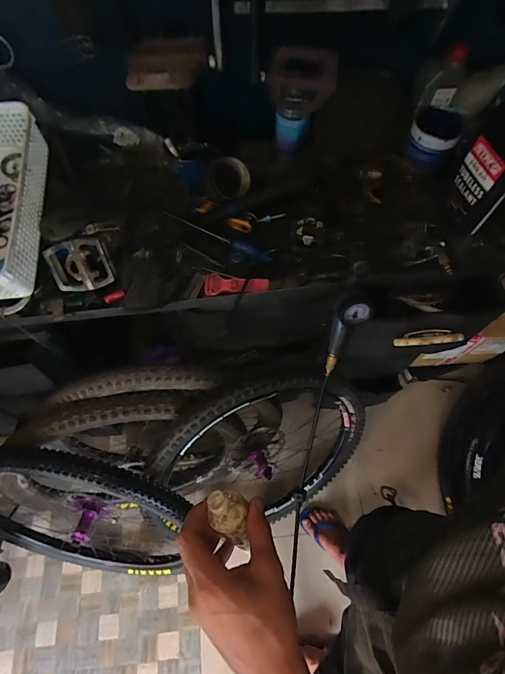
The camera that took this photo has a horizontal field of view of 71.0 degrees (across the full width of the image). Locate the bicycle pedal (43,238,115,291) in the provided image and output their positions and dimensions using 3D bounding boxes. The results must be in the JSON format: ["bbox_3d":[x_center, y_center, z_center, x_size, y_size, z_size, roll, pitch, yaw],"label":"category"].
[{"bbox_3d":[-0.306,-0.128,0.632,0.105,0.092,0.019,-12,33,-1],"label":"bicycle pedal"}]

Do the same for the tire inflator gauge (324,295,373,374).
[{"bbox_3d":[0.181,0.004,0.716,0.059,0.246,0.057,22,69,11],"label":"tire inflator gauge"}]

